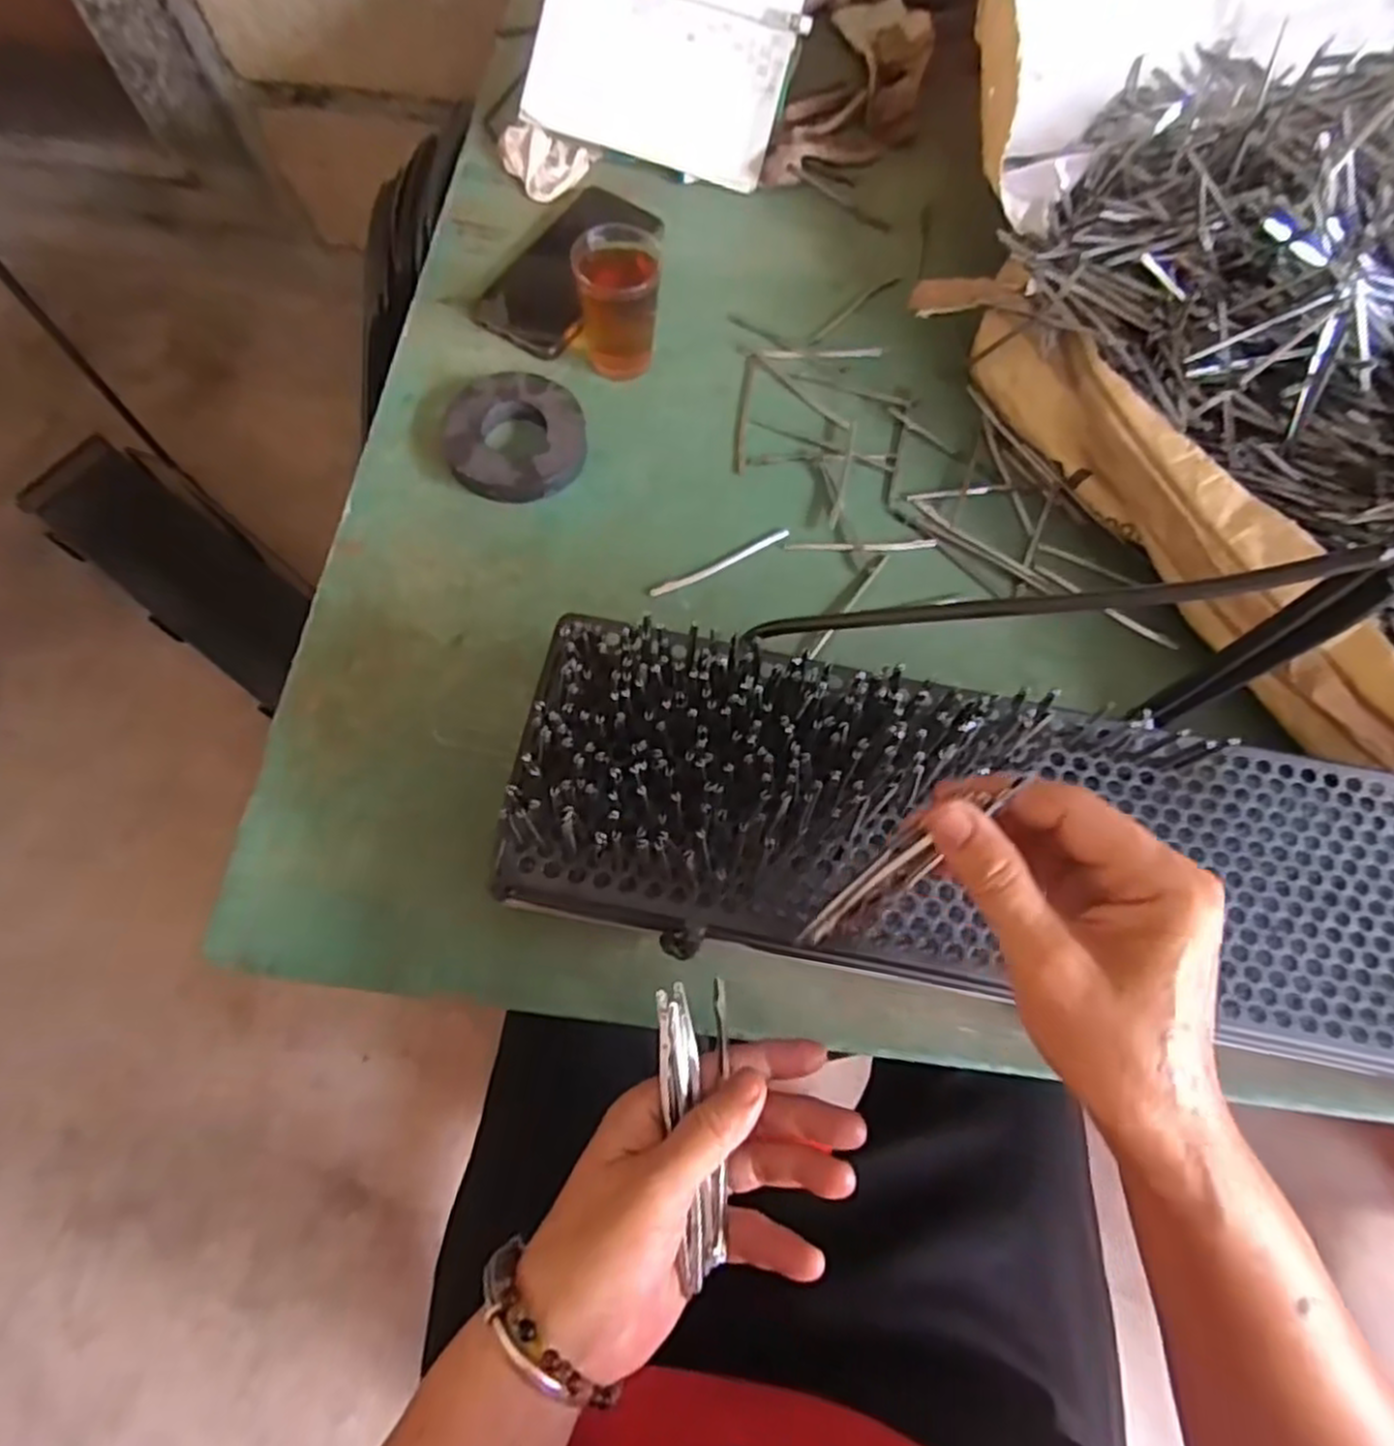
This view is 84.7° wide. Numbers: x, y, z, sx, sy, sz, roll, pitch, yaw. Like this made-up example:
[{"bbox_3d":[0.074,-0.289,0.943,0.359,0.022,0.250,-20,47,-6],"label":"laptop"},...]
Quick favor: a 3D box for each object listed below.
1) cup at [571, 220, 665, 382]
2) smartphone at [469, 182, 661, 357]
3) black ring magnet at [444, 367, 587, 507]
[{"bbox_3d":[-0.053,-0.289,0.530,0.057,0.081,0.056,-5,71,-4],"label":"cup"},{"bbox_3d":[-0.099,-0.351,0.589,0.080,0.009,0.160,33,72,9],"label":"smartphone"},{"bbox_3d":[-0.123,-0.199,0.524,0.090,0.023,0.098,1,70,-2],"label":"black ring magnet"}]

